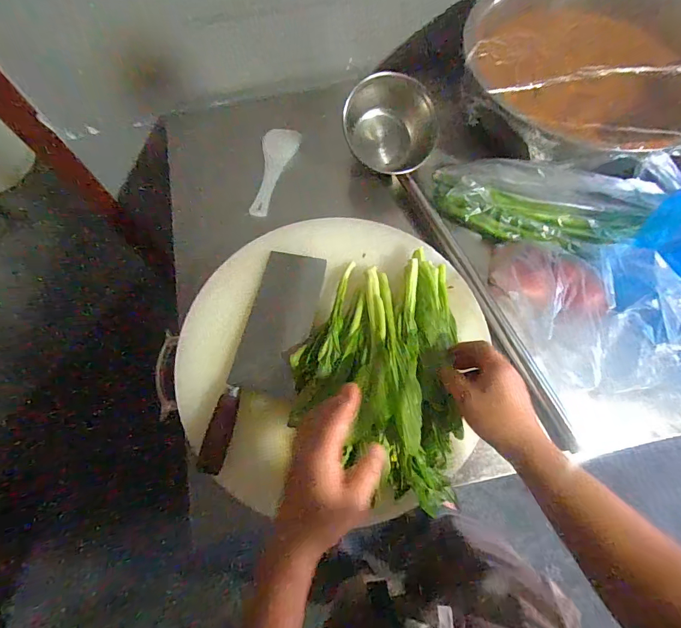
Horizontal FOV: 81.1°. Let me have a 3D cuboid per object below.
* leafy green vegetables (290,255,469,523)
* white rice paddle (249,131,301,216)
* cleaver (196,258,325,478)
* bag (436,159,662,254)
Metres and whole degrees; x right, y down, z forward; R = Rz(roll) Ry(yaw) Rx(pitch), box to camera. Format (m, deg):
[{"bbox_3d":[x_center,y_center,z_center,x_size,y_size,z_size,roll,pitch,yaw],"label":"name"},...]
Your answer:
[{"bbox_3d":[0.049,0.056,0.483,0.204,0.069,0.296,5,69,4],"label":"leafy green vegetables"},{"bbox_3d":[-0.125,-0.262,0.718,0.059,0.025,0.183,14,70,8],"label":"white rice paddle"},{"bbox_3d":[-0.094,0.054,0.530,0.088,0.022,0.302,12,70,7],"label":"cleaver"},{"bbox_3d":[0.299,-0.172,0.611,0.311,0.081,0.110,15,70,8],"label":"bag"}]

